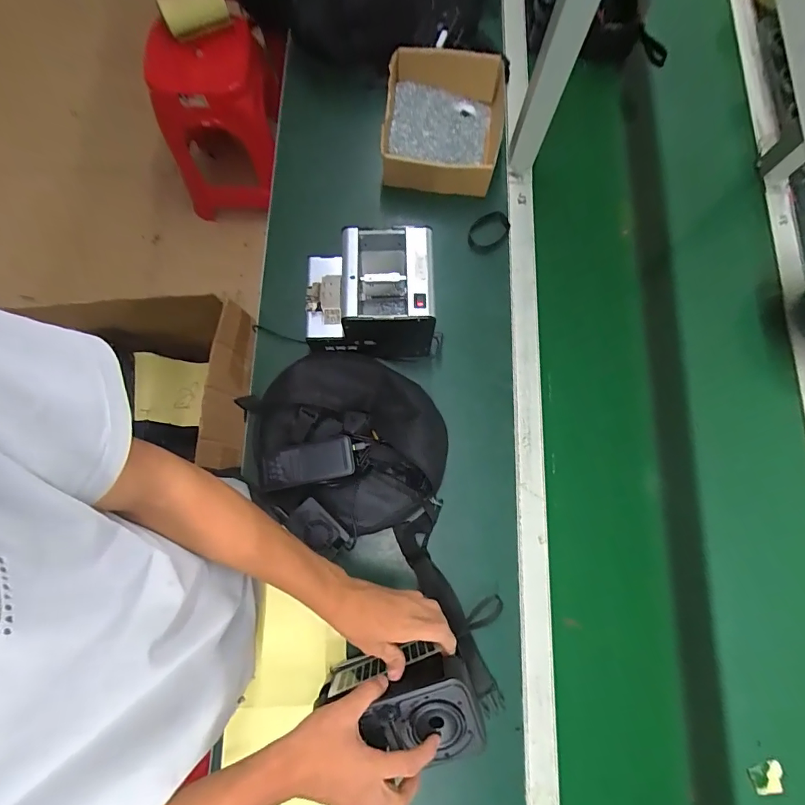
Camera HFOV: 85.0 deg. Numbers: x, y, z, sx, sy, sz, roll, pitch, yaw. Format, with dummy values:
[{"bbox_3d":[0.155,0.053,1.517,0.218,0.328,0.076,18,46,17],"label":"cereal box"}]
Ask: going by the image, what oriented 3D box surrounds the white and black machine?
[{"bbox_3d":[-0.041,-0.141,0.600,0.180,0.129,0.133,-4,78,-2],"label":"white and black machine"}]

